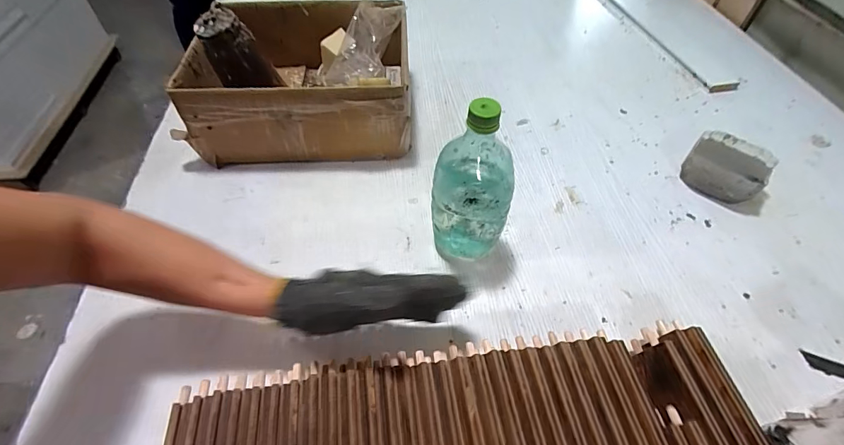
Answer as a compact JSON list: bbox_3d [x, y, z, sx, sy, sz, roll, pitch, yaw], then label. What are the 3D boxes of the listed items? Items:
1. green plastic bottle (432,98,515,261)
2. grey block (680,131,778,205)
[{"bbox_3d":[0.055,-0.044,0.447,0.082,0.201,0.073,3,52,2],"label":"green plastic bottle"},{"bbox_3d":[0.432,-0.075,0.577,0.098,0.054,0.090,36,59,25],"label":"grey block"}]

